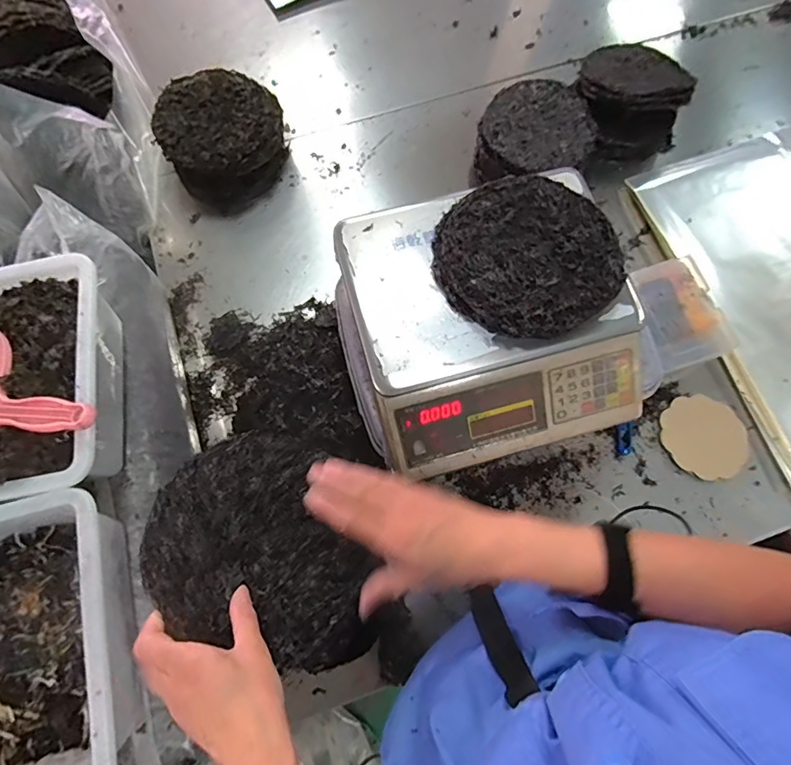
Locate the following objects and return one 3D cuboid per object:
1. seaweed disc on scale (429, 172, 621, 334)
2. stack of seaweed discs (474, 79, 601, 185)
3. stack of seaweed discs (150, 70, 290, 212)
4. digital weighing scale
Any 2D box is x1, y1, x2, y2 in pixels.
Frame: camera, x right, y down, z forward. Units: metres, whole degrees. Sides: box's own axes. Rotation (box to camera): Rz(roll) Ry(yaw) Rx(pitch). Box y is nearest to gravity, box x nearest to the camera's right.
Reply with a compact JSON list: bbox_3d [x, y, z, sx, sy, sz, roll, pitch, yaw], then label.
[{"bbox_3d":[0.151,-0.147,0.548,0.199,0.019,0.196,0,74,1],"label":"seaweed disc on scale"},{"bbox_3d":[0.265,-0.460,0.912,0.211,0.091,0.202,13,74,5],"label":"stack of seaweed discs"},{"bbox_3d":[-0.328,-0.470,0.910,0.229,0.117,0.210,-42,77,-10],"label":"stack of seaweed discs"},{"bbox_3d":[0.116,-0.072,0.588,0.349,0.102,0.306,-15,73,-4],"label":"digital weighing scale"}]

